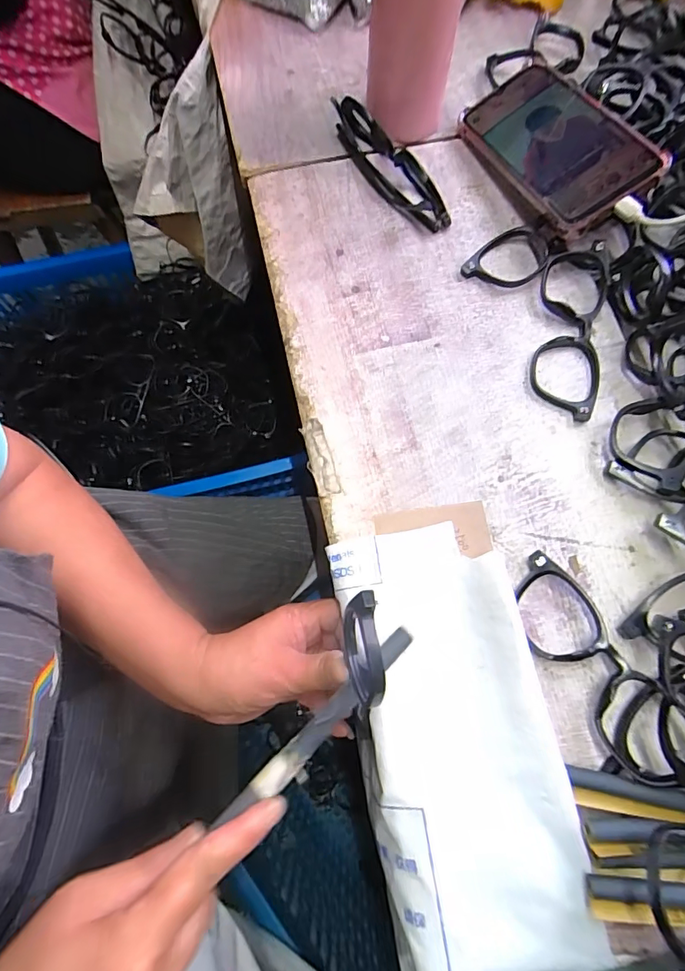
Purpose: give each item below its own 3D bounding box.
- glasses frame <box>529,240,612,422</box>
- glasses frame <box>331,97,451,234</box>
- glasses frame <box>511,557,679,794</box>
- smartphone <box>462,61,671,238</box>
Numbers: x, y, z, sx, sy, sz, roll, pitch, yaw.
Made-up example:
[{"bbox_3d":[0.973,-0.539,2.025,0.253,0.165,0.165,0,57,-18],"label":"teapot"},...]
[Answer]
[{"bbox_3d":[0.167,-0.116,0.339,0.049,0.019,0.140,12,74,6],"label":"glasses frame"},{"bbox_3d":[0.036,-0.266,0.375,0.027,0.042,0.139,-30,74,-7],"label":"glasses frame"},{"bbox_3d":[0.143,0.101,0.271,0.045,0.023,0.130,-28,74,-7],"label":"glasses frame"},{"bbox_3d":[0.162,-0.264,0.366,0.079,0.017,0.162,-33,63,17],"label":"smartphone"}]

